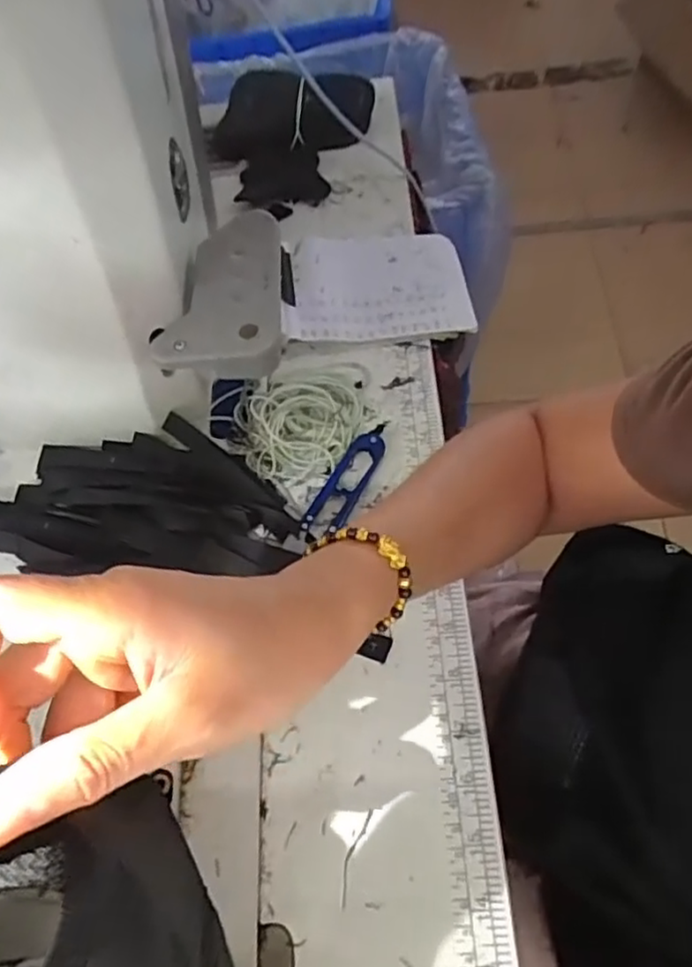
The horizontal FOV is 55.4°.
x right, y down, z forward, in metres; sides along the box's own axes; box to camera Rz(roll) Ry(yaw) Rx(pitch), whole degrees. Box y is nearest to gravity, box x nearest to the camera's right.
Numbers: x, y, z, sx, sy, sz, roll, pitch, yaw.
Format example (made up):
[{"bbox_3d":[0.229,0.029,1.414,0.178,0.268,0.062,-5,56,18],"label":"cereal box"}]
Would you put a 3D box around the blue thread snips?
[{"bbox_3d":[0.004,-0.005,0.416,0.025,0.013,0.090,27,68,21],"label":"blue thread snips"}]

